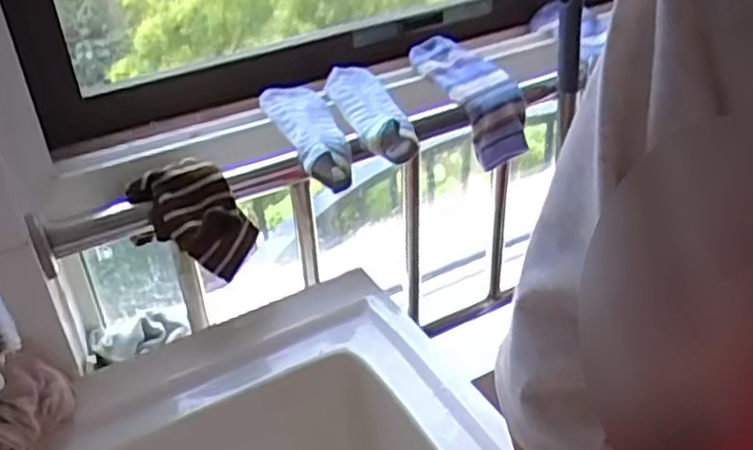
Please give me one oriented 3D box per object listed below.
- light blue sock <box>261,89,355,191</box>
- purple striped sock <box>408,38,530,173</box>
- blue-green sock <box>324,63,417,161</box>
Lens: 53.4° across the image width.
[{"bbox_3d":[-0.067,-0.094,0.762,0.060,0.035,0.137,-19,57,-21],"label":"light blue sock"},{"bbox_3d":[0.108,-0.148,0.851,0.081,0.047,0.171,-25,72,-28],"label":"purple striped sock"},{"bbox_3d":[-0.006,-0.123,0.783,0.062,0.032,0.132,-22,63,-24],"label":"blue-green sock"}]

